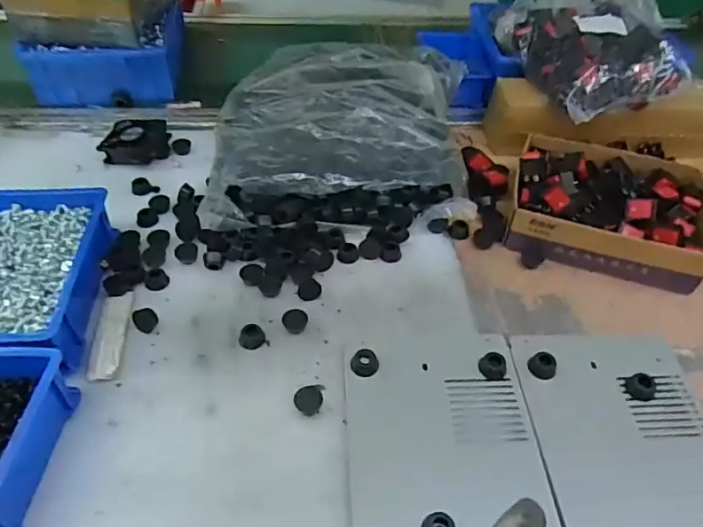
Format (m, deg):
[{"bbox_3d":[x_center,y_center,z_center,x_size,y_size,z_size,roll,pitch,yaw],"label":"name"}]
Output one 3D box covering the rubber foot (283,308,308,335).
[{"bbox_3d":[-0.056,0.056,0.532,0.022,0.012,0.025,18,51,15],"label":"rubber foot"}]

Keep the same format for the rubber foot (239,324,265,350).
[{"bbox_3d":[-0.097,0.071,0.518,0.025,0.017,0.019,-14,50,-13],"label":"rubber foot"}]

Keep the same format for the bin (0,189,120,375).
[{"bbox_3d":[-0.327,0.012,0.525,0.156,0.063,0.202,-1,48,-1],"label":"bin"}]

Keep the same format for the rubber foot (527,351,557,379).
[{"bbox_3d":[0.175,0.094,0.488,0.024,0.016,0.021,29,54,23],"label":"rubber foot"}]

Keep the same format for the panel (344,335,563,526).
[{"bbox_3d":[0.076,0.167,0.416,0.155,0.021,0.265,-2,48,-2],"label":"panel"}]

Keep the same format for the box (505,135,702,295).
[{"bbox_3d":[0.290,-0.064,0.611,0.209,0.053,0.165,14,50,12],"label":"box"}]

